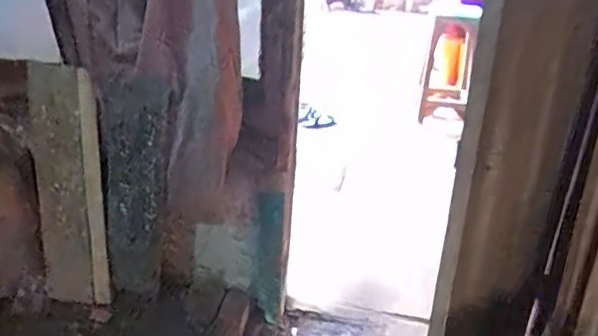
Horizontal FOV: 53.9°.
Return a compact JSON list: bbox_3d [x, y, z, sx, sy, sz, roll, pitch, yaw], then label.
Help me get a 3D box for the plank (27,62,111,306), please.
[{"bbox_3d":[-0.687,0.067,1.758,0.218,0.735,0.037,6,18,8],"label":"plank"}]

